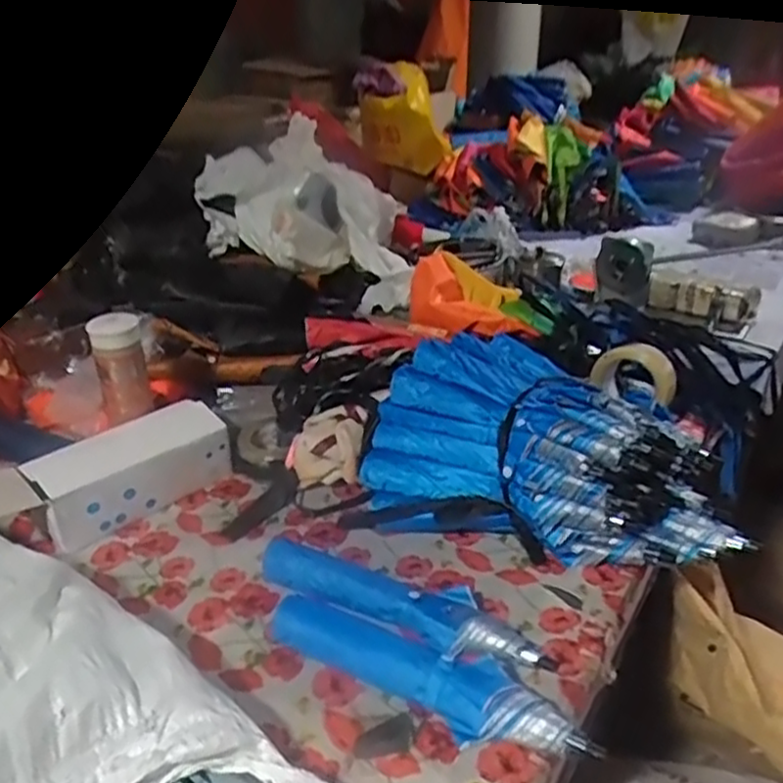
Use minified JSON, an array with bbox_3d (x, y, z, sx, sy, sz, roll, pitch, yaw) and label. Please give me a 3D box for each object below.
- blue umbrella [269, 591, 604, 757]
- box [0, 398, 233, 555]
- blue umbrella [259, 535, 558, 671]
[{"bbox_3d":[0.033,0.268,0.675,0.314,0.047,0.071,15,31,26],"label":"blue umbrella"},{"bbox_3d":[-0.364,0.113,0.916,0.311,0.100,0.103,-19,33,-32],"label":"box"},{"bbox_3d":[0.010,0.225,0.756,0.325,0.047,0.076,12,30,22],"label":"blue umbrella"}]

